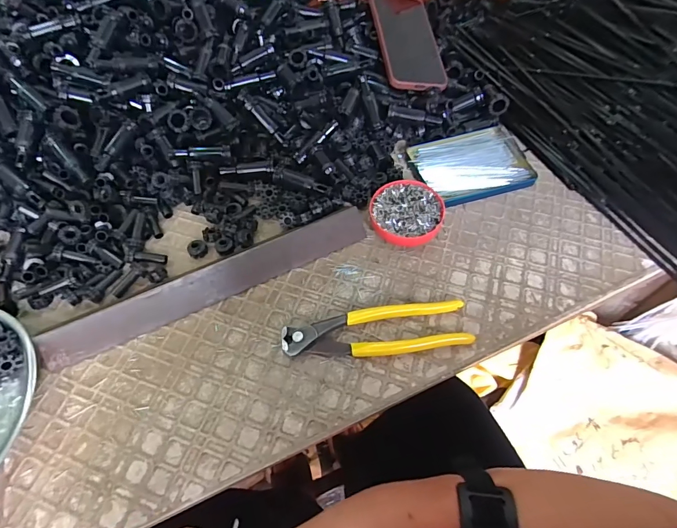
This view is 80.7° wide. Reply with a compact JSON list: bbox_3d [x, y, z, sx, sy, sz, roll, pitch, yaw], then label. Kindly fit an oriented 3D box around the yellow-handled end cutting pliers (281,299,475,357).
[{"bbox_3d":[0.034,0.060,0.360,0.164,0.015,0.043,-6,57,-3],"label":"yellow-handled end cutting pliers"}]

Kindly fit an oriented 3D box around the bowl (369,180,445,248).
[{"bbox_3d":[0.072,-0.053,0.426,0.075,0.021,0.080,0,57,1],"label":"bowl"}]

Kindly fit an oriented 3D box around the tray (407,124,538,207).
[{"bbox_3d":[0.160,-0.120,0.477,0.133,0.009,0.097,-17,58,-9],"label":"tray"}]

